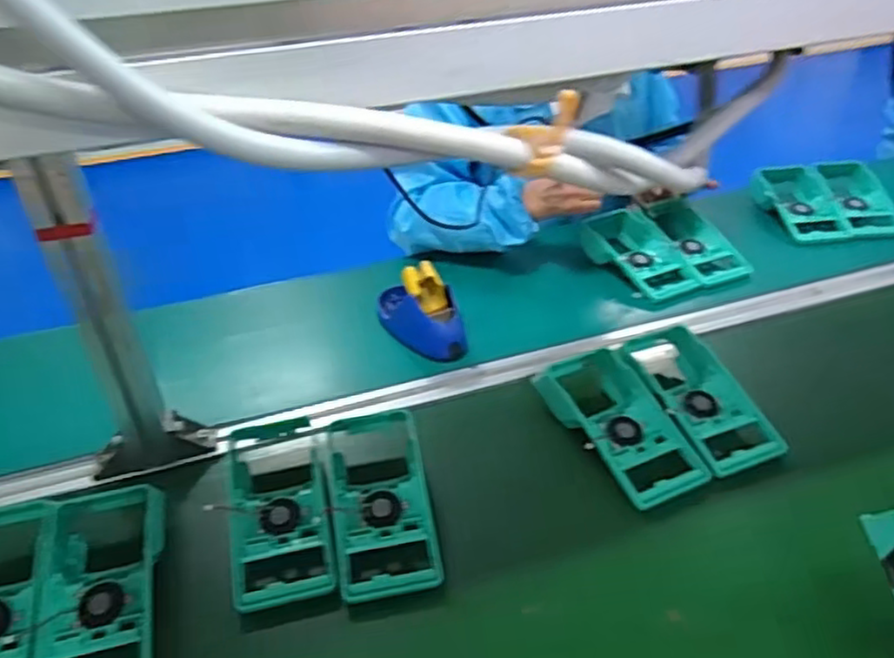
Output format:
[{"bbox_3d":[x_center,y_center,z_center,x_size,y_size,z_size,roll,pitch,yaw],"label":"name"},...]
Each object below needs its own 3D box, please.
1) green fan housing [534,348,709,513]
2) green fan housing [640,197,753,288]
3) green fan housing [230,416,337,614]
[{"bbox_3d":[0.166,0.093,0.682,0.087,0.051,0.188,-16,37,-19],"label":"green fan housing"},{"bbox_3d":[0.346,-0.126,0.966,0.090,0.056,0.163,-16,33,-16],"label":"green fan housing"},{"bbox_3d":[-0.150,0.145,0.615,0.080,0.027,0.196,-12,32,-9],"label":"green fan housing"}]

